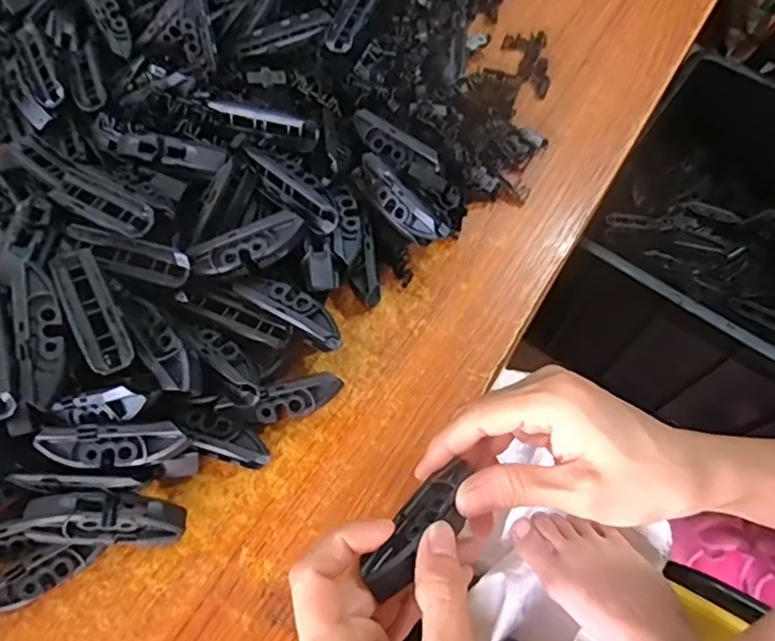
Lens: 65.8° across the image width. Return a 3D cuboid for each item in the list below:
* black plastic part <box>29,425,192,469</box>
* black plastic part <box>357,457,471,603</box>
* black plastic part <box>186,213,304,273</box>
[{"bbox_3d":[-0.135,0.063,0.295,0.070,0.015,0.019,-1,64,0],"label":"black plastic part"},{"bbox_3d":[0.017,0.088,0.260,0.024,0.014,0.070,32,52,15],"label":"black plastic part"},{"bbox_3d":[-0.079,-0.042,0.340,0.064,0.015,0.019,-20,66,-9],"label":"black plastic part"}]

